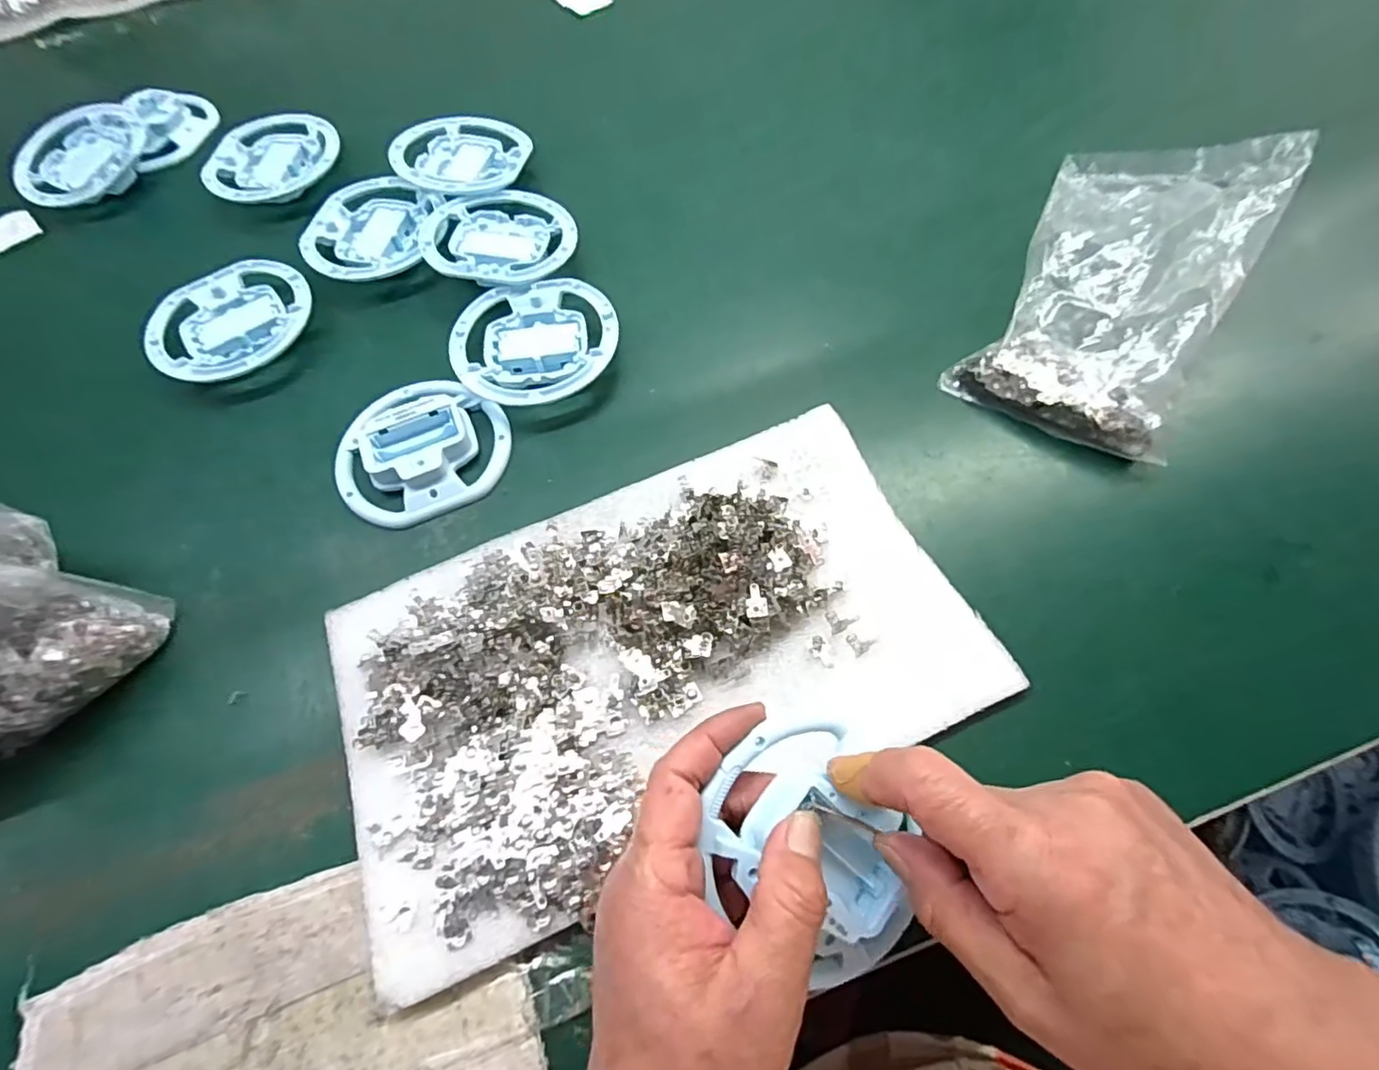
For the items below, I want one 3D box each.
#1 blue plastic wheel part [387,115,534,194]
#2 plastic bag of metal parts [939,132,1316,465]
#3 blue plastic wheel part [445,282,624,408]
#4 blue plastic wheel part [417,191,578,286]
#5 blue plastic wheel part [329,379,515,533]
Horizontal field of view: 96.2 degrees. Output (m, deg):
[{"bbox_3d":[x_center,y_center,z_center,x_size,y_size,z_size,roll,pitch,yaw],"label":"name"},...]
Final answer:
[{"bbox_3d":[-0.177,-0.298,0.480,0.098,0.013,0.101,-1,63,2],"label":"blue plastic wheel part"},{"bbox_3d":[0.258,-0.155,0.371,0.119,0.073,0.199,30,68,16],"label":"plastic bag of metal parts"},{"bbox_3d":[-0.098,-0.121,0.401,0.103,0.019,0.096,-1,63,2],"label":"blue plastic wheel part"},{"bbox_3d":[-0.135,-0.212,0.435,0.106,0.017,0.096,11,64,7],"label":"blue plastic wheel part"},{"bbox_3d":[-0.164,-0.058,0.373,0.101,0.021,0.098,-1,63,2],"label":"blue plastic wheel part"}]

